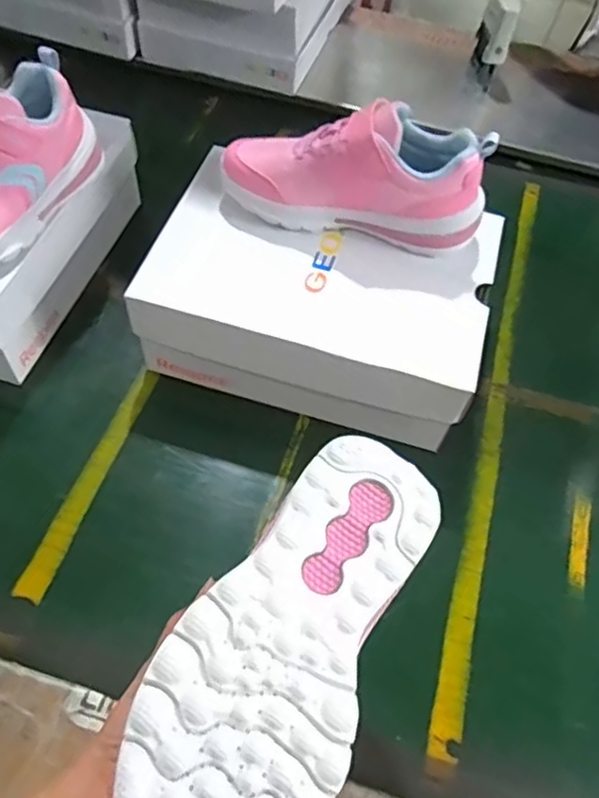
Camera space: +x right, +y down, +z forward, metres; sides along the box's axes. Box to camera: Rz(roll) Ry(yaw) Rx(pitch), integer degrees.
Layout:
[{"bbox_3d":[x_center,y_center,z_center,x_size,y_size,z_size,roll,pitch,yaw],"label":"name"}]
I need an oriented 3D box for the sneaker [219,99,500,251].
[{"bbox_3d":[0.049,-0.213,0.583,0.245,0.101,0.072,13,56,4],"label":"sneaker"}]

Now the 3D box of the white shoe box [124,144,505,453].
[{"bbox_3d":[0.021,-0.098,0.637,0.310,0.118,0.209,16,56,6],"label":"white shoe box"}]

